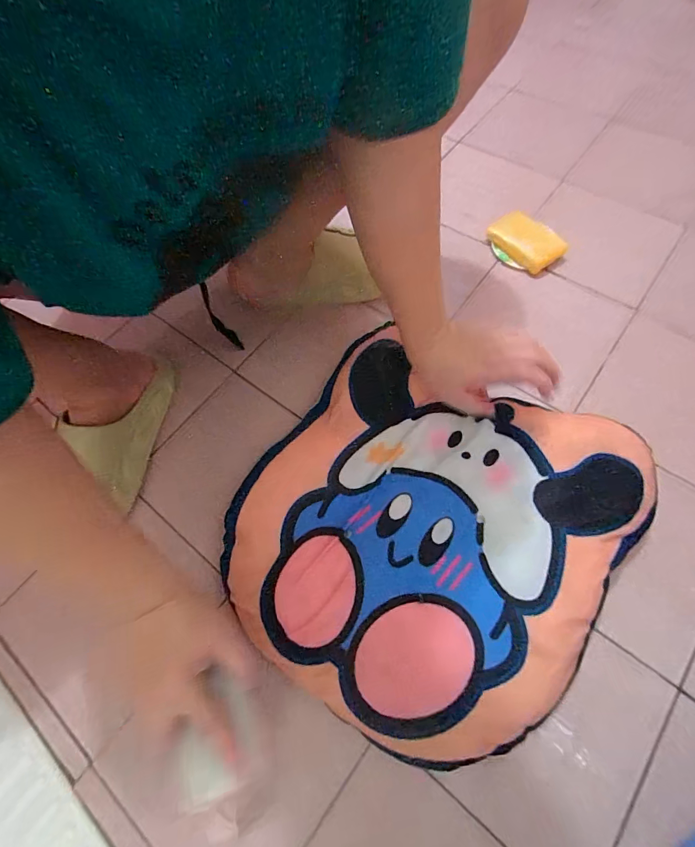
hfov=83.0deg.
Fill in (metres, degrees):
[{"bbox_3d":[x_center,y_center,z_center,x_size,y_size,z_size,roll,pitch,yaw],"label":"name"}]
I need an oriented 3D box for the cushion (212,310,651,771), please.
[{"bbox_3d":[0.072,0.108,0.421,0.364,0.055,0.379,-1,67,3],"label":"cushion"}]

